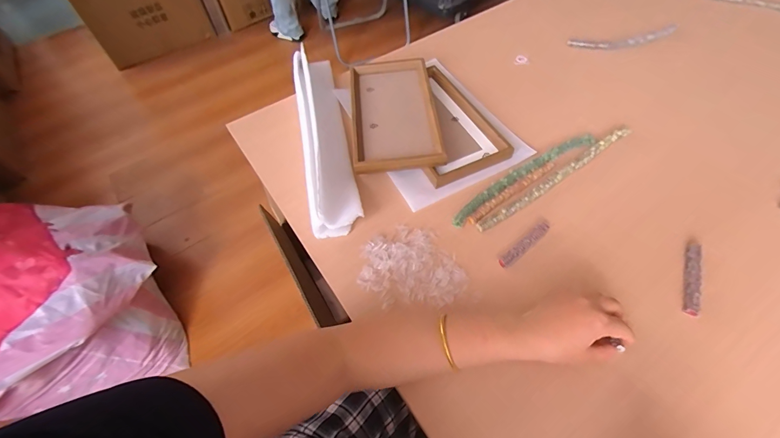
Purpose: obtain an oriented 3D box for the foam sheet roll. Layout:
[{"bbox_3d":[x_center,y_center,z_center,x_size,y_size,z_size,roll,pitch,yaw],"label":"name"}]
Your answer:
[{"bbox_3d":[-0.116,-0.158,0.642,0.073,0.068,0.414,-12,56,-3],"label":"foam sheet roll"}]

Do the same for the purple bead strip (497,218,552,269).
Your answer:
[{"bbox_3d":[0.195,0.035,0.524,0.103,0.004,0.017,-36,61,-18],"label":"purple bead strip"}]

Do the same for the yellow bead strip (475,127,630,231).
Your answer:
[{"bbox_3d":[0.272,-0.071,0.586,0.340,0.010,0.018,-32,60,-16],"label":"yellow bead strip"}]

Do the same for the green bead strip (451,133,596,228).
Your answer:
[{"bbox_3d":[0.216,-0.072,0.592,0.299,0.014,0.032,-30,59,-15],"label":"green bead strip"}]

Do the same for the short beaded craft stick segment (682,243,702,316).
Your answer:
[{"bbox_3d":[0.400,0.076,0.484,0.019,0.011,0.110,19,60,16],"label":"short beaded craft stick segment"}]

